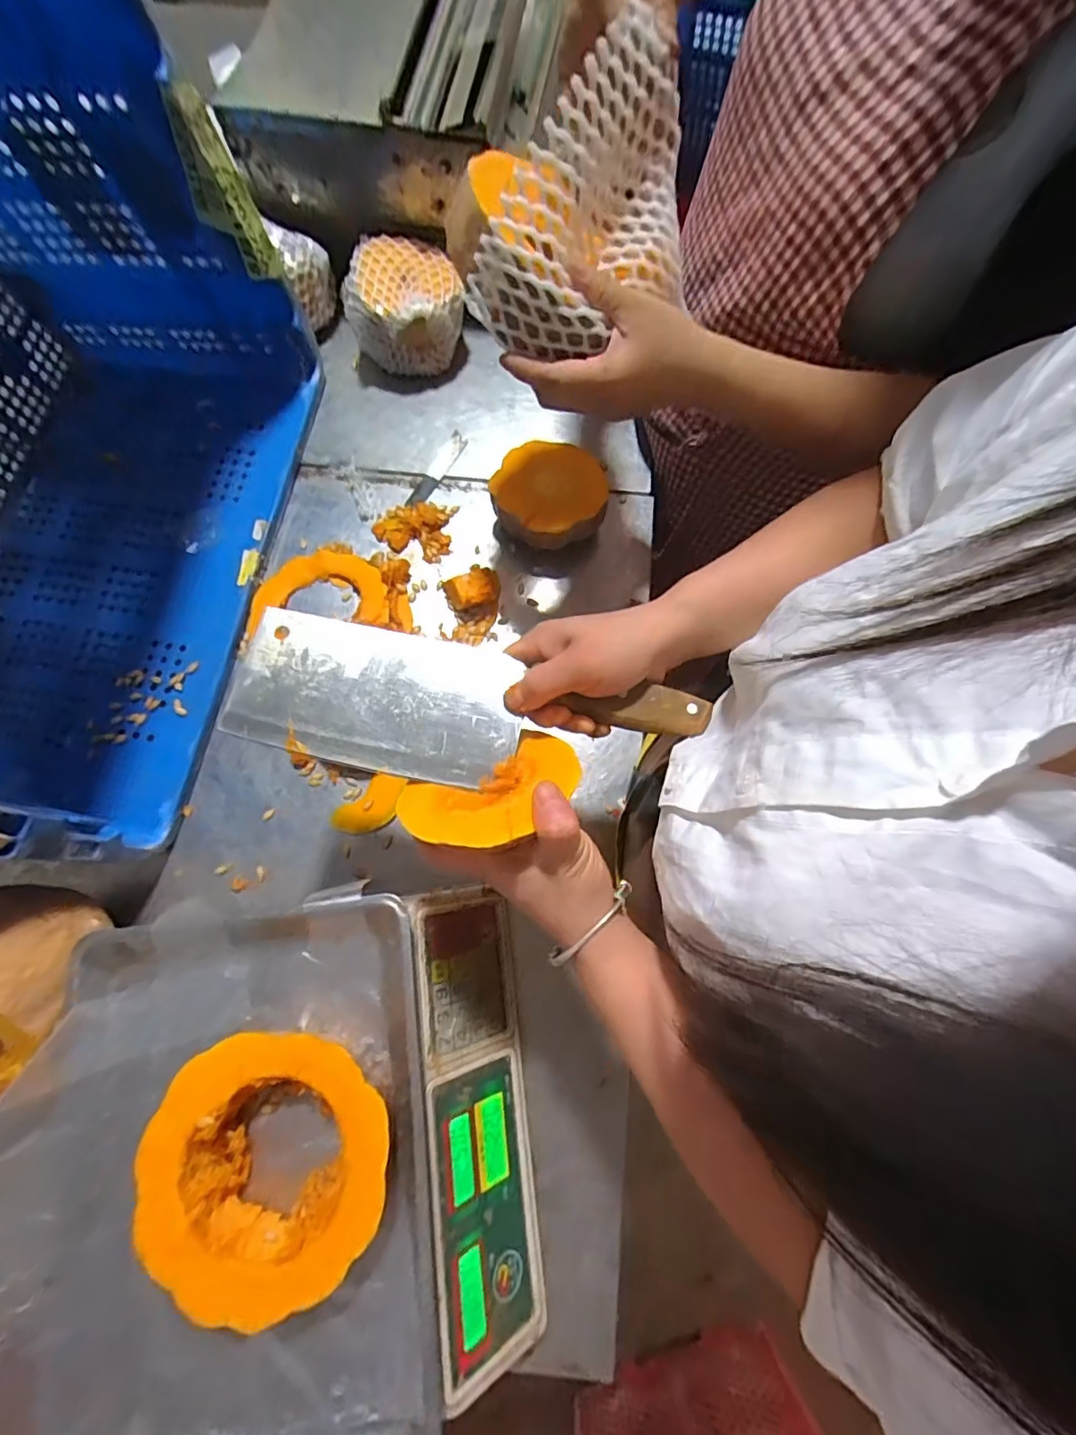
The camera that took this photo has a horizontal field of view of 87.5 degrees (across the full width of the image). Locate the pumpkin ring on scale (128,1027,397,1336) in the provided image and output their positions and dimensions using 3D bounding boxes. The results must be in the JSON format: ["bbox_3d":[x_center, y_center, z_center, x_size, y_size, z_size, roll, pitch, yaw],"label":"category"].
[{"bbox_3d":[-0.168,0.279,0.360,0.150,0.047,0.144,0,75,0],"label":"pumpkin ring on scale"}]

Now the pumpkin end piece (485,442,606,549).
[{"bbox_3d":[0.018,-0.234,0.604,0.122,0.068,0.108,-36,78,-9],"label":"pumpkin end piece"}]

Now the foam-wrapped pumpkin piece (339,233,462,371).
[{"bbox_3d":[-0.148,-0.470,0.649,0.127,0.089,0.112,-1,75,0],"label":"foam-wrapped pumpkin piece"}]

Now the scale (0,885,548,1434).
[{"bbox_3d":[-0.184,0.313,0.410,0.337,0.095,0.327,-7,75,-2],"label":"scale"}]

